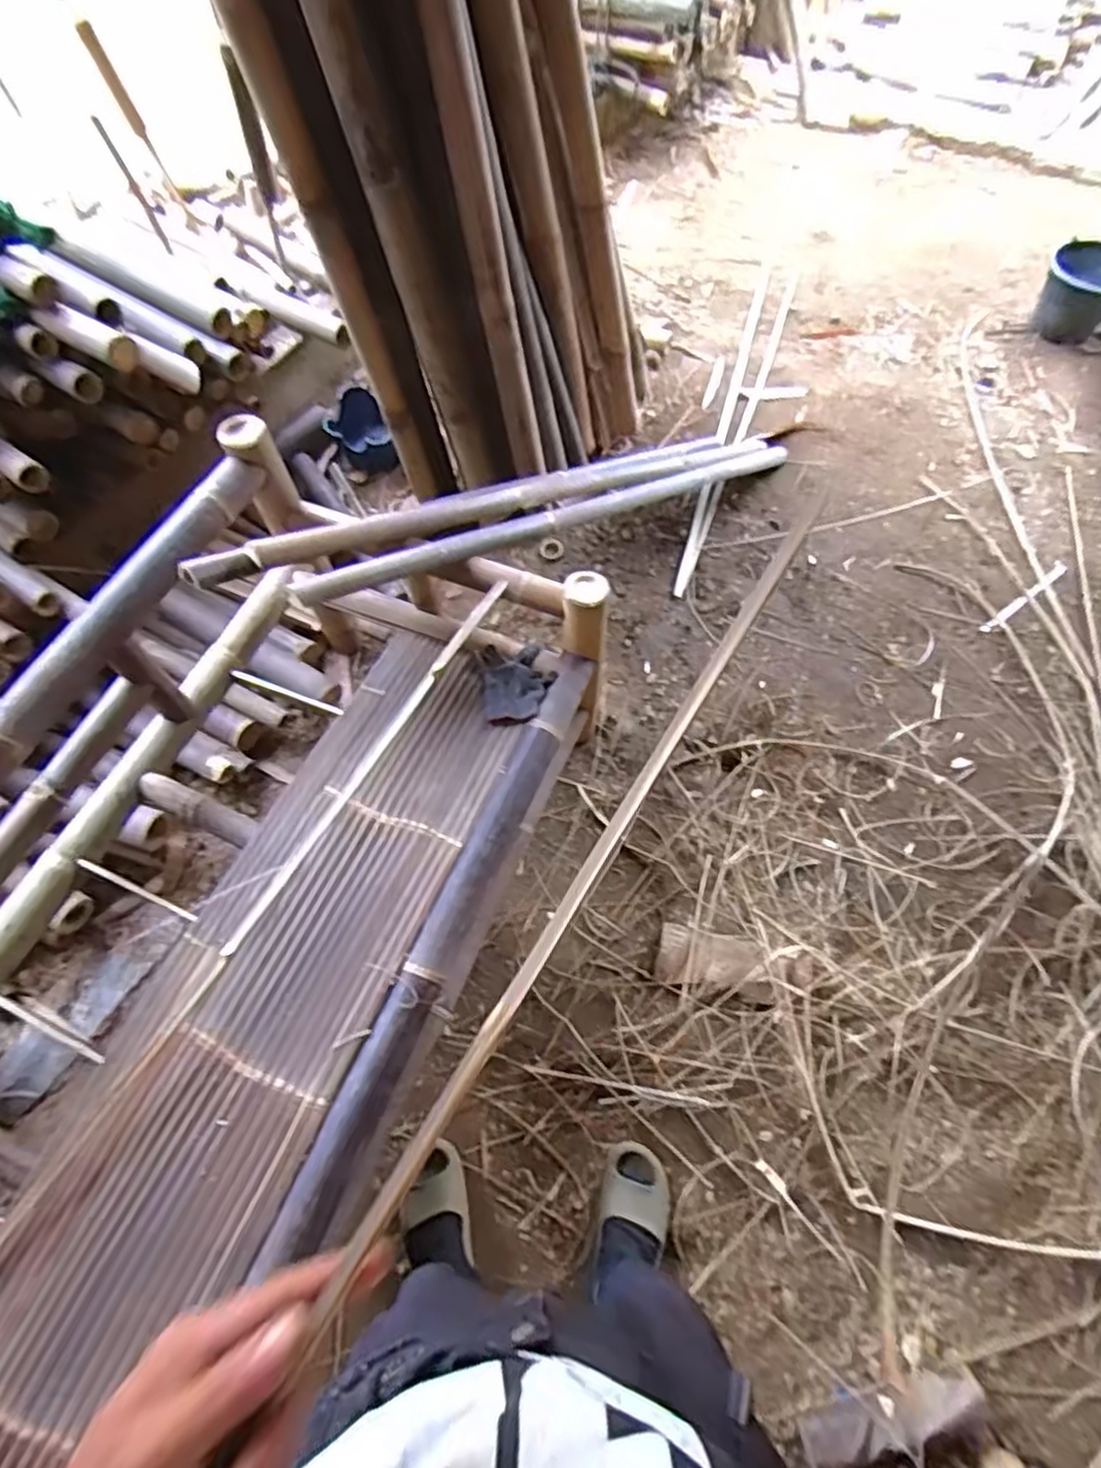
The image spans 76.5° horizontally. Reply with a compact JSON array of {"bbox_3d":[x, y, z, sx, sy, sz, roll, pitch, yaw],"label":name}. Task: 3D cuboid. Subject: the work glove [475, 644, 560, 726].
[{"bbox_3d":[-0.060,-0.097,1.309,0.134,0.022,0.161,-10,62,-4],"label":"work glove"}]

